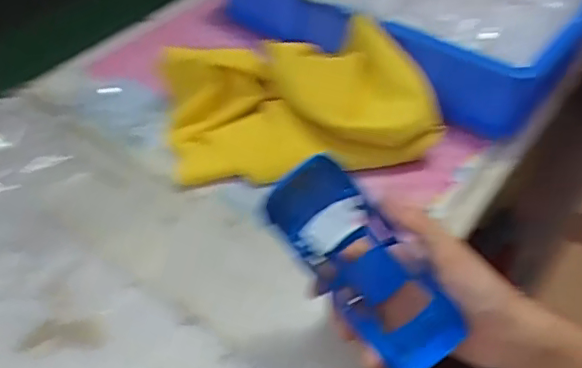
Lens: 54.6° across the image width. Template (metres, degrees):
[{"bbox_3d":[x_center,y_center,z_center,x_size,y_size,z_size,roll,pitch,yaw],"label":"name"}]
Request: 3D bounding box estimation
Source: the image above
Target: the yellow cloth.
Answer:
[{"bbox_3d":[0.003,-0.074,0.483,0.223,0.080,0.128,-4,49,-5],"label":"yellow cloth"}]

